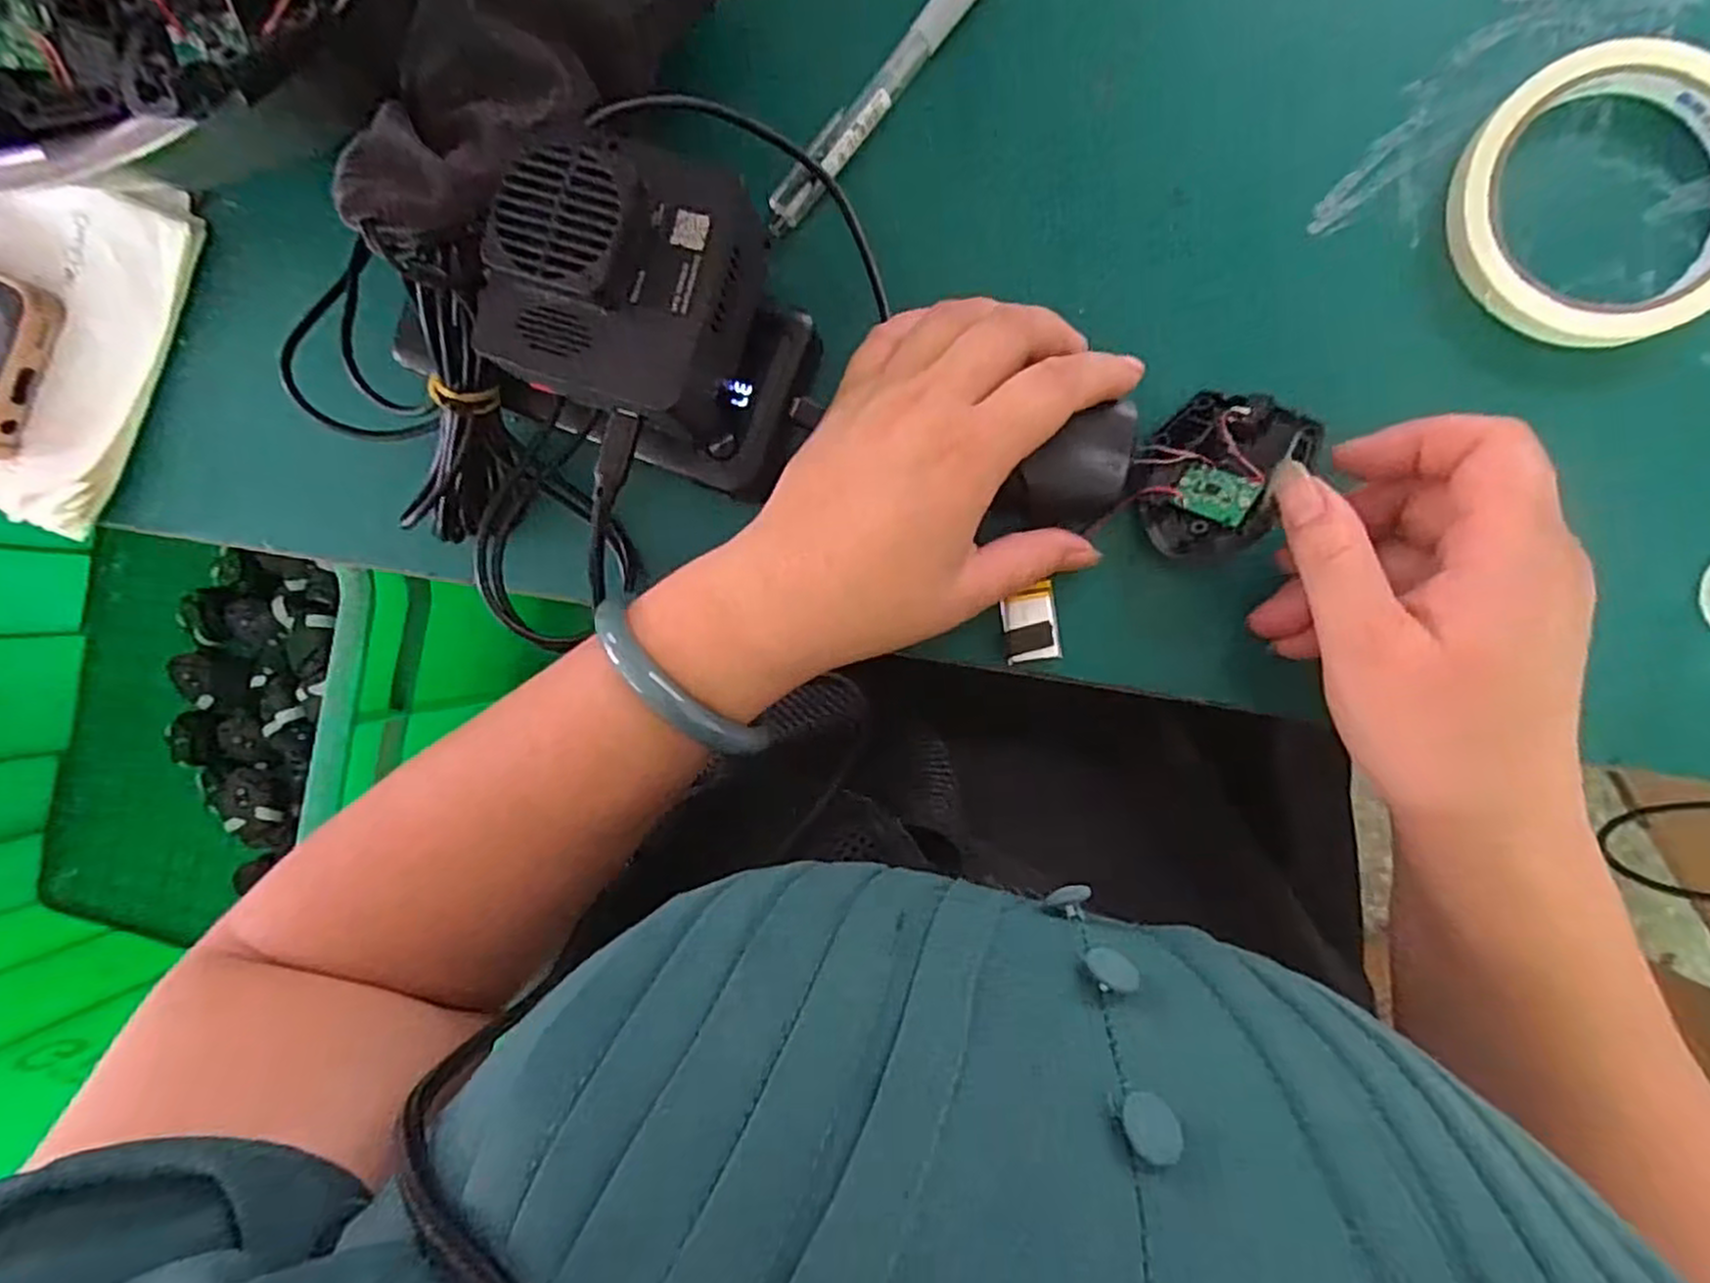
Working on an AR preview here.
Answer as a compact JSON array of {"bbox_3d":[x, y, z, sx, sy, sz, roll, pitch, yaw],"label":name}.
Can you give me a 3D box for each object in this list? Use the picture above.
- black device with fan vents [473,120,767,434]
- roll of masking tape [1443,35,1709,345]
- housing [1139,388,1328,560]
[{"bbox_3d":[-0.072,-0.115,0.256,0.072,0.067,0.077,18,94,5],"label":"black device with fan vents"},{"bbox_3d":[0.256,-0.149,0.257,0.093,0.017,0.093,0,93,6],"label":"roll of masking tape"},{"bbox_3d":[0.129,-0.059,0.273,0.050,0.013,0.058,41,106,28],"label":"housing"}]

